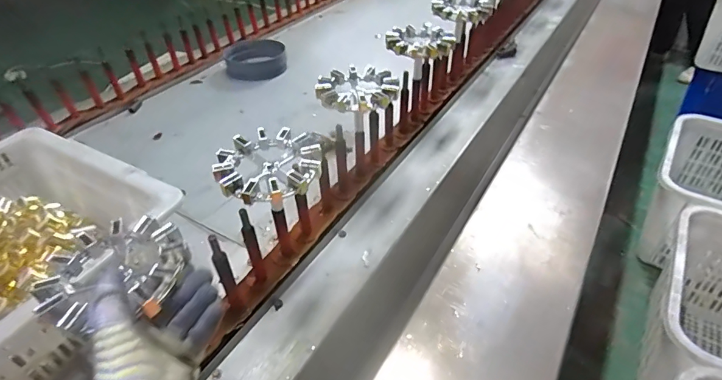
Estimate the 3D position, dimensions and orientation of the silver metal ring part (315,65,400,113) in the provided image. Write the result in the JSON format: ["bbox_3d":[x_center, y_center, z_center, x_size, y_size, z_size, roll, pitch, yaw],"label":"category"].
[{"bbox_3d":[-0.004,-0.153,0.644,0.120,0.028,0.118,-2,41,2],"label":"silver metal ring part"}]

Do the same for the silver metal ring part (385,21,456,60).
[{"bbox_3d":[0.109,-0.280,0.784,0.121,0.028,0.143,-1,41,4],"label":"silver metal ring part"}]

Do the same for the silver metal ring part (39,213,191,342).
[{"bbox_3d":[-0.220,0.076,0.381,0.115,0.023,0.117,-2,41,2],"label":"silver metal ring part"}]

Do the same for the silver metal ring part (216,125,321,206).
[{"bbox_3d":[-0.113,-0.031,0.516,0.119,0.033,0.119,-15,42,-13],"label":"silver metal ring part"}]

